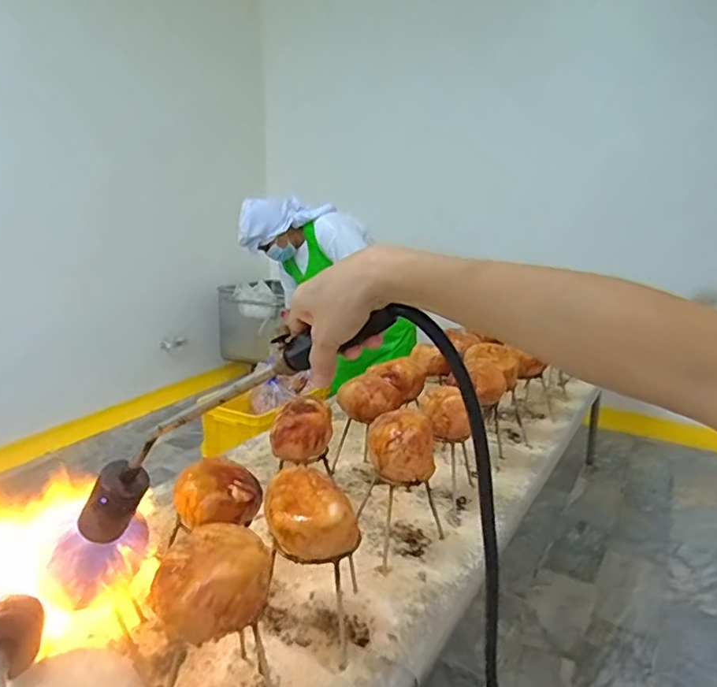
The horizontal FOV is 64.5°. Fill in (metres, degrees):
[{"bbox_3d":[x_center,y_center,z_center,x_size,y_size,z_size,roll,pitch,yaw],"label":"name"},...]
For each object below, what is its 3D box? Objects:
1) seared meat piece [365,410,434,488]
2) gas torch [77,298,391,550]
[{"bbox_3d":[0.072,0.172,0.951,0.107,0.101,0.086,-1,15,-3],"label":"seared meat piece"},{"bbox_3d":[-0.136,0.077,0.522,0.445,0.066,0.048,-36,-4,31],"label":"gas torch"}]

